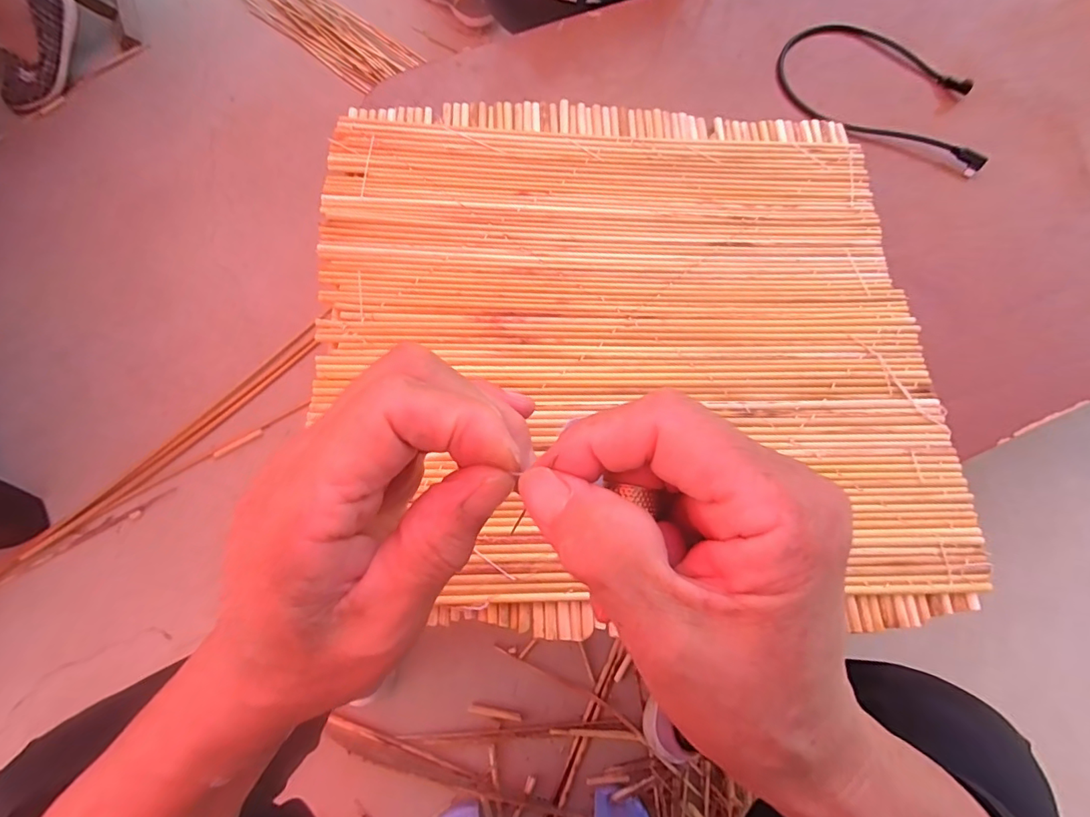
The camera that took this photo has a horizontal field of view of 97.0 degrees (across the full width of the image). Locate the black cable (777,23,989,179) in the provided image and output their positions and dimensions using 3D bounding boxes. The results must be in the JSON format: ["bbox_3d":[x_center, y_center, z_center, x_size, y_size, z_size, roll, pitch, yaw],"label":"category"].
[{"bbox_3d":[0.362,-0.345,0.513,0.225,0.013,0.150,21,75,2],"label":"black cable"}]

